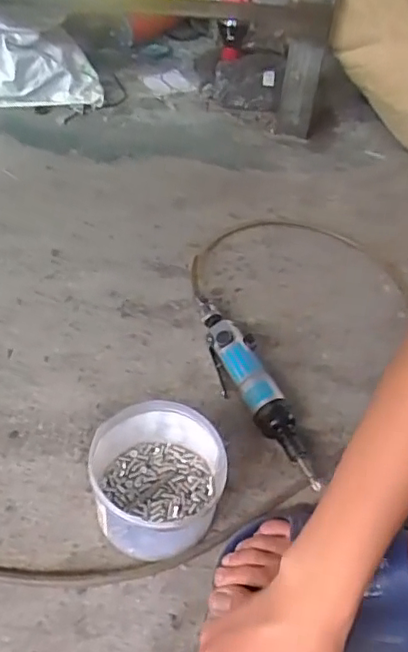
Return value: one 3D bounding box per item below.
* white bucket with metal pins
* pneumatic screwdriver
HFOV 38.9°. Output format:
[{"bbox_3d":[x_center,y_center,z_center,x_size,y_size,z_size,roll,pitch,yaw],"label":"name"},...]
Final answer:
[{"bbox_3d":[-0.042,0.139,0.519,0.114,0.087,0.110,3,48,-3],"label":"white bucket with metal pins"},{"bbox_3d":[0.051,0.066,0.623,0.044,0.045,0.245,-15,51,-18],"label":"pneumatic screwdriver"}]

